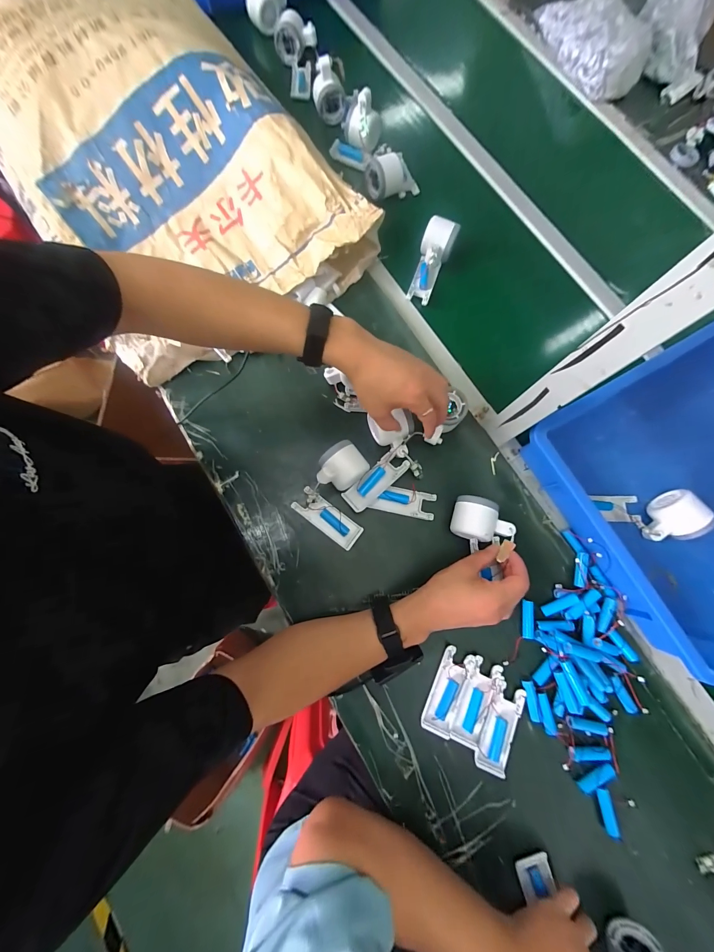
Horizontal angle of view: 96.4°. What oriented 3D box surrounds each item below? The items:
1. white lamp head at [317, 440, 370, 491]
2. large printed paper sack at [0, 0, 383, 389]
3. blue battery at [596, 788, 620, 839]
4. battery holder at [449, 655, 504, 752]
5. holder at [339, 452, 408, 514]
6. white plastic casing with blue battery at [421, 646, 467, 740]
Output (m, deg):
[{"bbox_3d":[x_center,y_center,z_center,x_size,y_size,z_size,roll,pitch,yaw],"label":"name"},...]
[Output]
[{"bbox_3d":[-0.024,-0.012,0.446,0.069,0.062,0.055,-38,82,-11],"label":"white lamp head"},{"bbox_3d":[-0.344,-0.546,0.529,0.426,0.138,0.692,-34,81,-10],"label":"large printed paper sack"},{"bbox_3d":[0.313,0.421,0.401,0.015,0.012,0.045,2,63,-2],"label":"blue battery"},{"bbox_3d":[0.154,0.294,0.413,0.044,0.015,0.103,29,77,4],"label":"battery holder"},{"bbox_3d":[0.027,0.007,0.463,0.100,0.016,0.039,-40,80,1],"label":"holder"},{"bbox_3d":[0.119,0.286,0.426,0.039,0.011,0.104,21,77,2],"label":"white plastic casing with blue battery"}]

